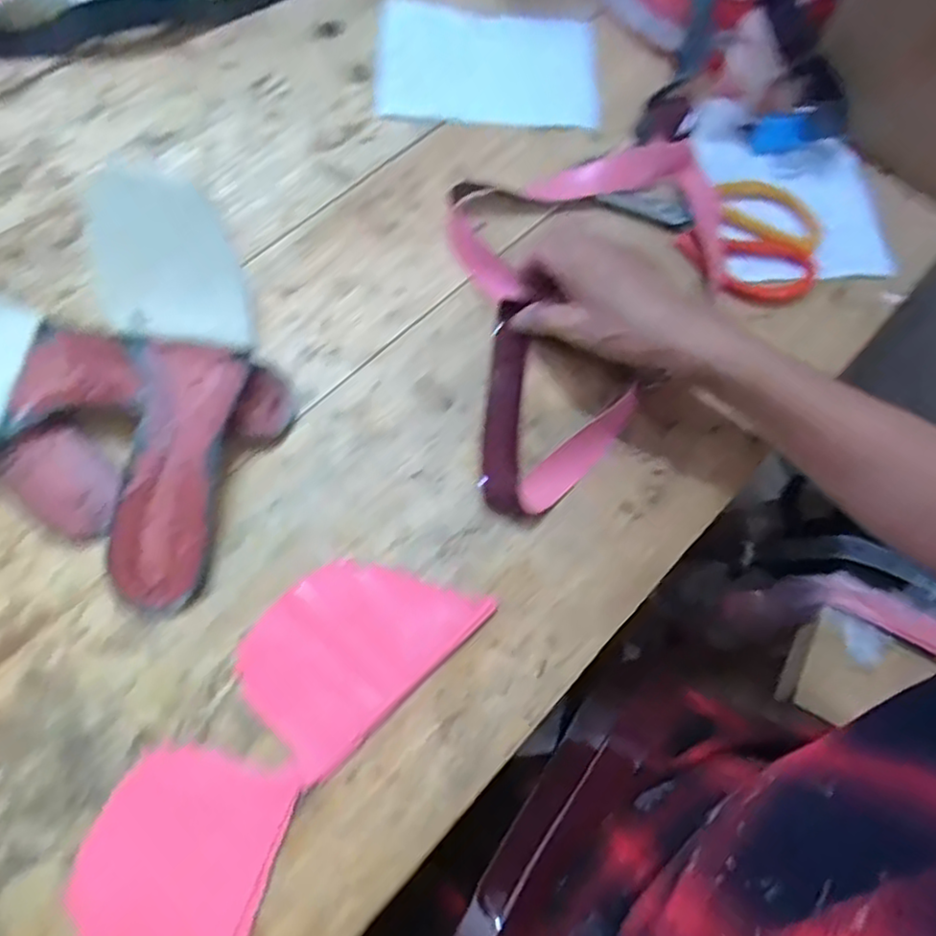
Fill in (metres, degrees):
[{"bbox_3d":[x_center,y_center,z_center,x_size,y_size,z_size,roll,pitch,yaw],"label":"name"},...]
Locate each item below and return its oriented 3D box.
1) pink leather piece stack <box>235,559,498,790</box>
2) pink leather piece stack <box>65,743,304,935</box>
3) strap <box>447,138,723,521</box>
[{"bbox_3d":[-0.065,0.098,0.403,0.090,0.006,0.130,43,72,13],"label":"pink leather piece stack"},{"bbox_3d":[-0.152,0.213,0.350,0.095,0.006,0.133,16,68,3],"label":"pink leather piece stack"},{"bbox_3d":[0.072,-0.137,0.513,0.189,0.044,0.354,21,64,5],"label":"strap"}]

